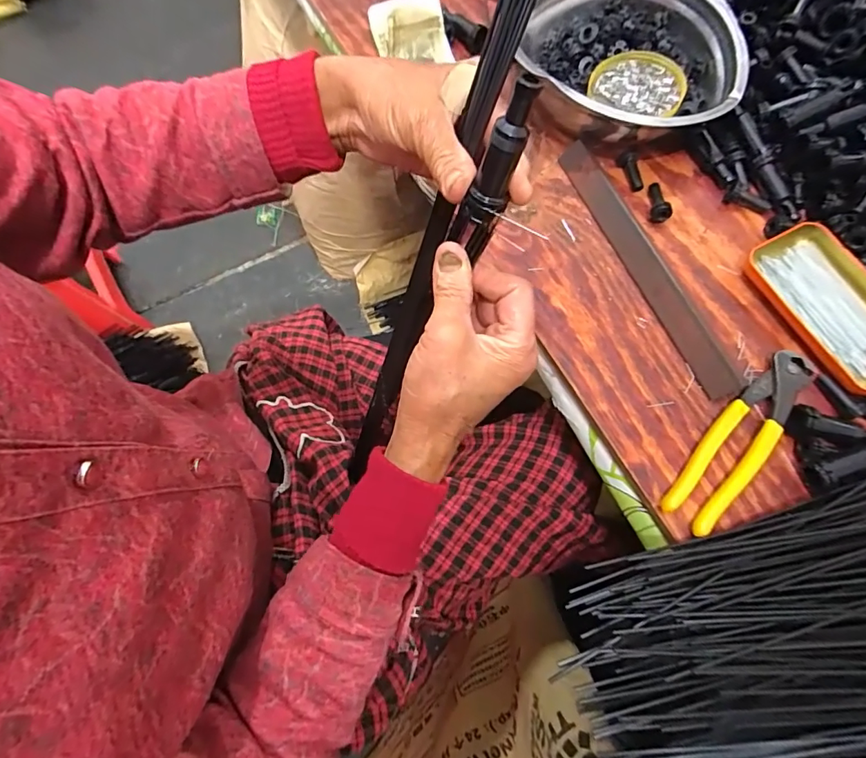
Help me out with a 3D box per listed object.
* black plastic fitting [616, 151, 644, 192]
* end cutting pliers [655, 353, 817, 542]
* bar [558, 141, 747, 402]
[{"bbox_3d":[0.189,-0.197,0.439,0.017,0.012,0.042,-9,71,0],"label":"black plastic fitting"},{"bbox_3d":[0.235,0.044,0.350,0.040,0.012,0.166,39,77,14],"label":"end cutting pliers"},{"bbox_3d":[0.183,-0.105,0.403,0.027,0.016,0.262,-22,72,-5],"label":"bar"}]

